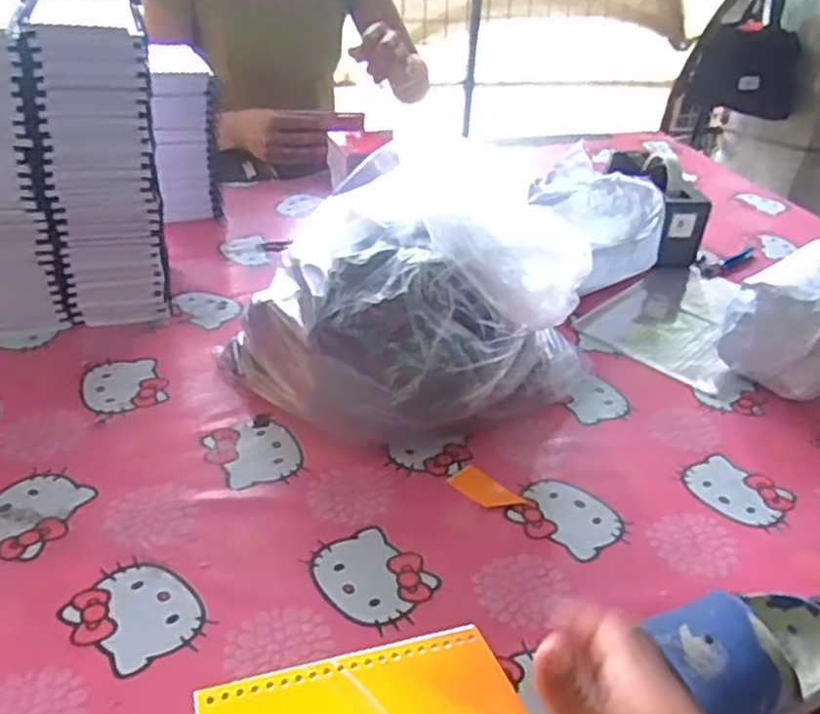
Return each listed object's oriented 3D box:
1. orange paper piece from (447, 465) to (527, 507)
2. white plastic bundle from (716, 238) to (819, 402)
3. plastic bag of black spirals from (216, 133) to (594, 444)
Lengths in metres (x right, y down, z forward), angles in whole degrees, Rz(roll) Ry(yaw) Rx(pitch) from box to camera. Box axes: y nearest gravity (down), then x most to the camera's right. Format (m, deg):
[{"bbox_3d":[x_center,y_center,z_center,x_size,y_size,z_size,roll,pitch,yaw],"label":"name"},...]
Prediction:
[{"bbox_3d":[0.062,0.107,0.587,0.059,0.004,0.030,30,42,29],"label":"orange paper piece"},{"bbox_3d":[0.417,-0.043,0.758,0.188,0.108,0.115,-24,45,-35],"label":"white plastic bundle"},{"bbox_3d":[0.001,-0.058,0.655,0.255,0.186,0.256,31,43,31],"label":"plastic bag of black spirals"}]

